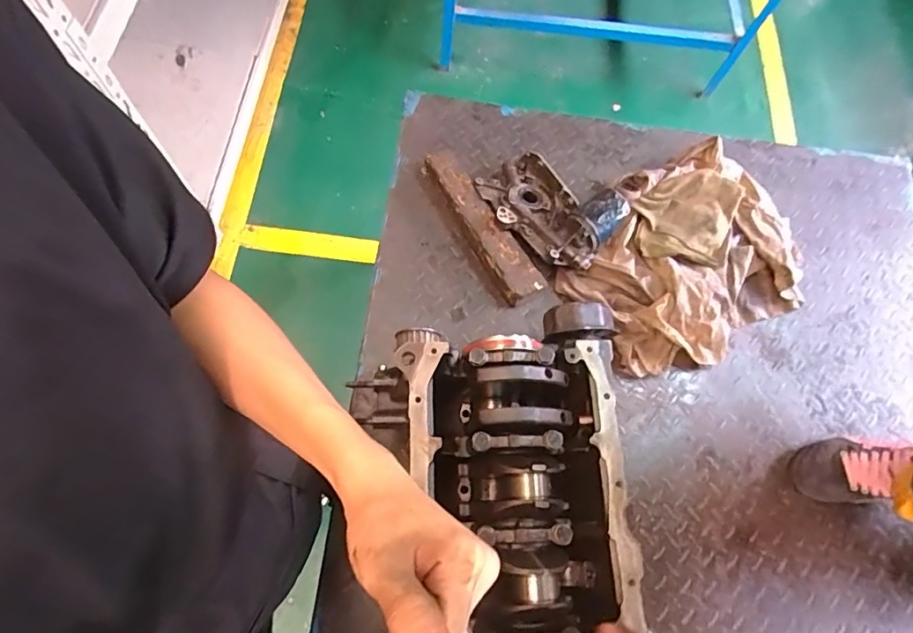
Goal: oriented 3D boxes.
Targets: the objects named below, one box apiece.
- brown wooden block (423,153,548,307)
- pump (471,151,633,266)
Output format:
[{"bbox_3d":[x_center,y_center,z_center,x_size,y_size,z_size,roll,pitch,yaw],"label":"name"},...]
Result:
[{"bbox_3d":[0.047,-0.168,0.919,0.068,0.059,0.319,-27,73,-11],"label":"brown wooden block"},{"bbox_3d":[0.161,-0.196,0.912,0.166,0.102,0.252,-42,76,-15],"label":"pump"}]

